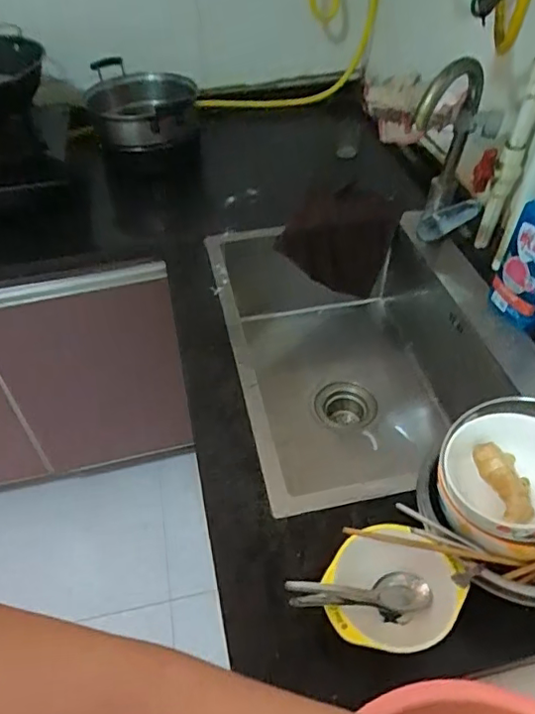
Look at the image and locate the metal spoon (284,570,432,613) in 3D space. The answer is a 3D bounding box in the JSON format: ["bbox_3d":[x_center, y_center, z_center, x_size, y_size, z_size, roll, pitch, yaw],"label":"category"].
[{"bbox_3d":[0.087,0.224,0.548,0.154,0.033,0.034,14,40,-24],"label":"metal spoon"}]

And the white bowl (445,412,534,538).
[{"bbox_3d":[0.249,0.131,0.585,0.132,0.080,0.142,23,51,24],"label":"white bowl"}]

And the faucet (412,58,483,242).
[{"bbox_3d":[0.277,-0.294,0.852,0.095,0.277,0.149,18,49,20],"label":"faucet"}]

